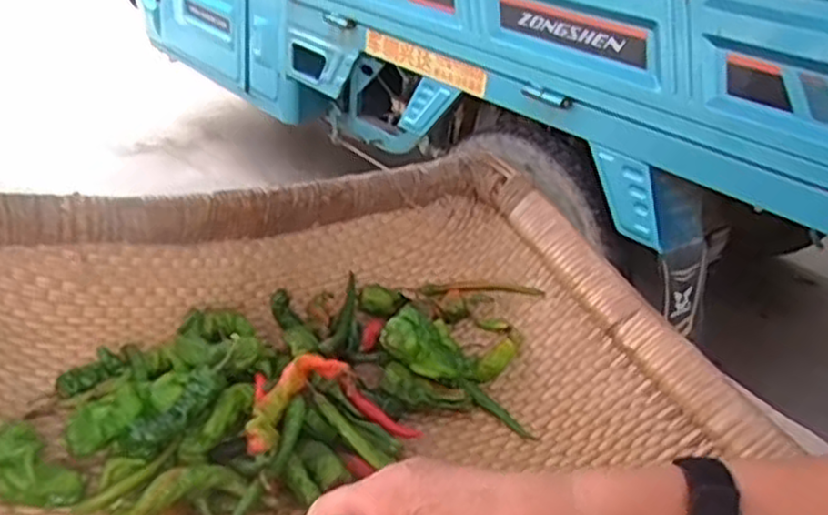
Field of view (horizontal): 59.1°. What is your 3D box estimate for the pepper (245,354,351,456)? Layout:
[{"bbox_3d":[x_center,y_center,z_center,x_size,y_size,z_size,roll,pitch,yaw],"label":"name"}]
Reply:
[{"bbox_3d":[-0.087,0.103,0.521,0.033,0.022,0.091,21,45,22],"label":"pepper"}]

